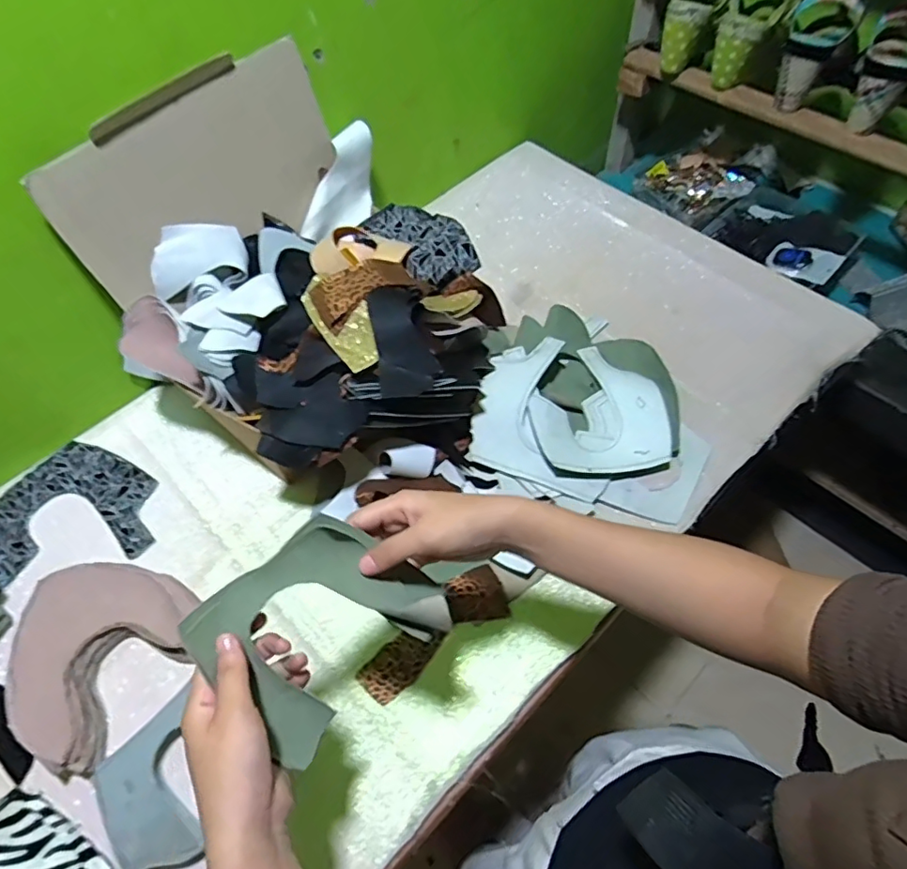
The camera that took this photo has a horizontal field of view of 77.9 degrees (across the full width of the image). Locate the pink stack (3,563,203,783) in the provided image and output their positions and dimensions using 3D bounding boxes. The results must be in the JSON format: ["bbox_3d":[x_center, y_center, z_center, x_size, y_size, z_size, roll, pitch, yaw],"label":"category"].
[{"bbox_3d":[-0.356,0.207,0.557,0.165,0.031,0.174,32,64,20],"label":"pink stack"}]

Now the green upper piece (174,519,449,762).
[{"bbox_3d":[-0.079,0.123,0.370,0.155,0.048,0.119,-39,103,-21],"label":"green upper piece"}]

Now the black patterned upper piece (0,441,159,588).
[{"bbox_3d":[-0.437,0.101,0.643,0.185,0.010,0.176,30,63,17],"label":"black patterned upper piece"}]

